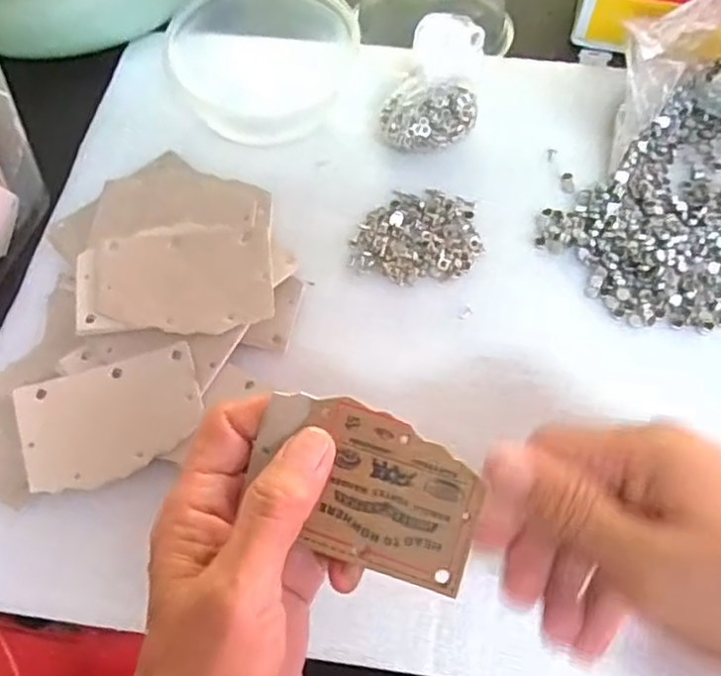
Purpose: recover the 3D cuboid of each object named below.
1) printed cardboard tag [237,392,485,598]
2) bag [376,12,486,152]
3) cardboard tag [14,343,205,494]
[{"bbox_3d":[0.002,0.054,0.243,0.081,0.004,0.053,18,89,6],"label":"printed cardboard tag"},{"bbox_3d":[0.043,-0.145,0.393,0.052,0.052,0.064,21,66,11],"label":"bag"},{"bbox_3d":[-0.117,0.038,0.320,0.083,0.004,0.055,-16,72,-5],"label":"cardboard tag"}]

